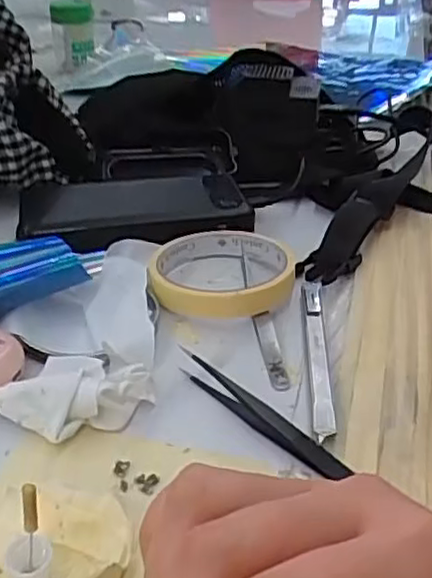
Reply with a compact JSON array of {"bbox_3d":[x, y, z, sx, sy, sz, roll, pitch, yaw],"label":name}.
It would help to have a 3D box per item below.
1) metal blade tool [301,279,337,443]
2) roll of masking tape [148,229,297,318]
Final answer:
[{"bbox_3d":[0.054,0.032,0.364,0.011,0.005,0.137,4,33,2],"label":"metal blade tool"},{"bbox_3d":[0.003,-0.013,0.416,0.084,0.021,0.088,2,33,-1],"label":"roll of masking tape"}]

